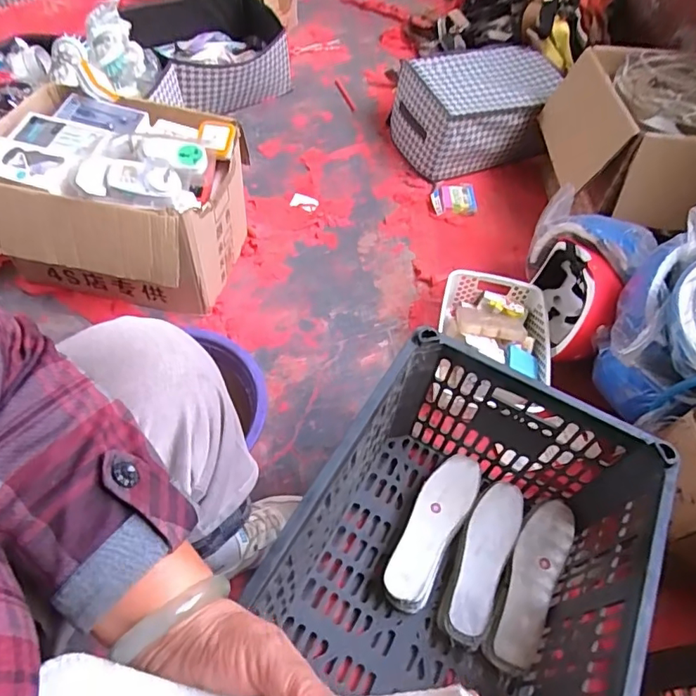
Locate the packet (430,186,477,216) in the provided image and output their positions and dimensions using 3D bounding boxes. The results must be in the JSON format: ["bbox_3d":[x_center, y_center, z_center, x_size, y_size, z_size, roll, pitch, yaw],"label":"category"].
[{"bbox_3d":[0.264,-0.365,1.277,0.112,0.037,0.091,2,54,-4],"label":"packet"}]

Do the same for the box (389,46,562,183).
[{"bbox_3d":[0.343,-0.608,1.337,0.399,0.195,0.252,-15,57,-15],"label":"box"}]

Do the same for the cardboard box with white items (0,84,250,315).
[{"bbox_3d":[-0.419,-0.268,0.940,0.392,0.265,0.326,11,54,3],"label":"cardboard box with white items"}]

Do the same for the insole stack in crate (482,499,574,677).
[{"bbox_3d":[0.257,0.324,0.720,0.069,0.037,0.236,25,56,13],"label":"insole stack in crate"}]

